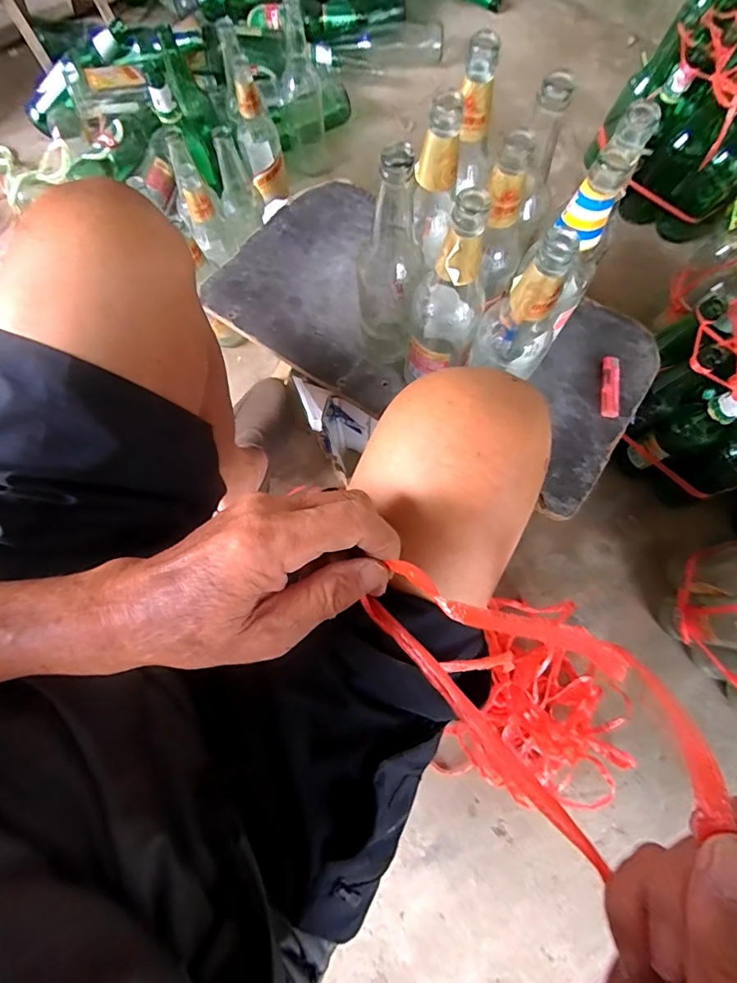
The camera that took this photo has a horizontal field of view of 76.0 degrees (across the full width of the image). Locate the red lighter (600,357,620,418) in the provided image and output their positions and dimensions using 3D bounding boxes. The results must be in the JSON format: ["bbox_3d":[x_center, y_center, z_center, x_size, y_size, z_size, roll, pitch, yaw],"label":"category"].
[{"bbox_3d":[0.311,-0.135,0.607,0.021,0.008,0.083,8,77,2],"label":"red lighter"}]

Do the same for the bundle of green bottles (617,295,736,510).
[{"bbox_3d":[0.509,-0.119,0.711,0.242,0.277,0.173,42,80,9],"label":"bundle of green bottles"}]

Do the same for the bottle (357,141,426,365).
[{"bbox_3d":[0.021,-0.222,0.466,0.060,0.227,0.076,2,77,1],"label":"bottle"}]

